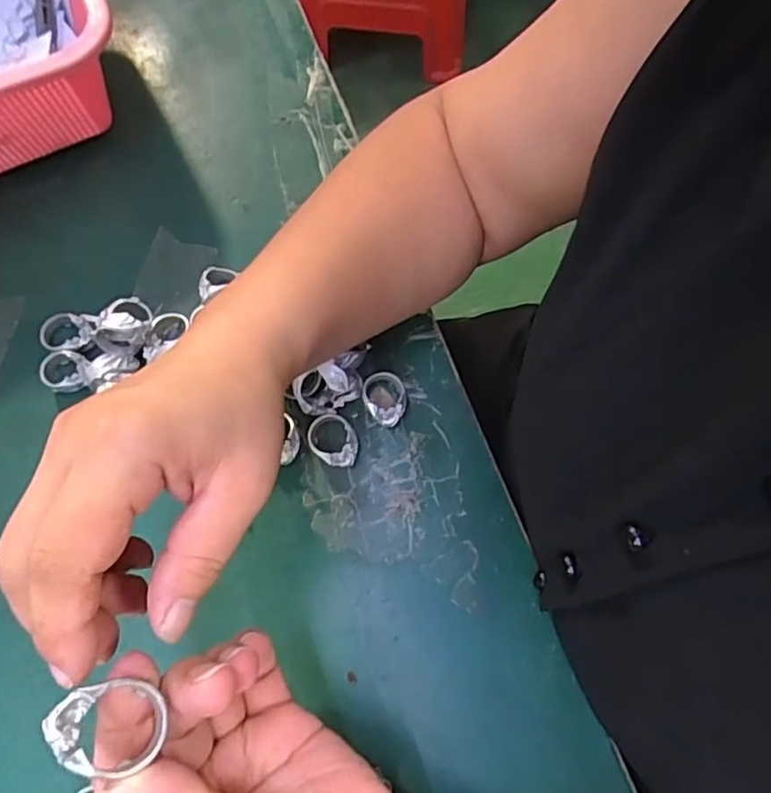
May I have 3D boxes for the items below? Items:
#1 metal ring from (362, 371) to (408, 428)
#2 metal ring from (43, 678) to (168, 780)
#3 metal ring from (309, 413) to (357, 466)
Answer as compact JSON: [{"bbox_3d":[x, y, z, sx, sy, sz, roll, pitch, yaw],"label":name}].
[{"bbox_3d":[0.000,0.002,0.337,0.025,0.014,0.030,0,69,2],"label":"metal ring"},{"bbox_3d":[-0.080,0.095,0.171,0.031,0.006,0.022,15,52,-37],"label":"metal ring"},{"bbox_3d":[-0.029,0.024,0.330,0.025,0.013,0.031,-15,69,-4],"label":"metal ring"}]

